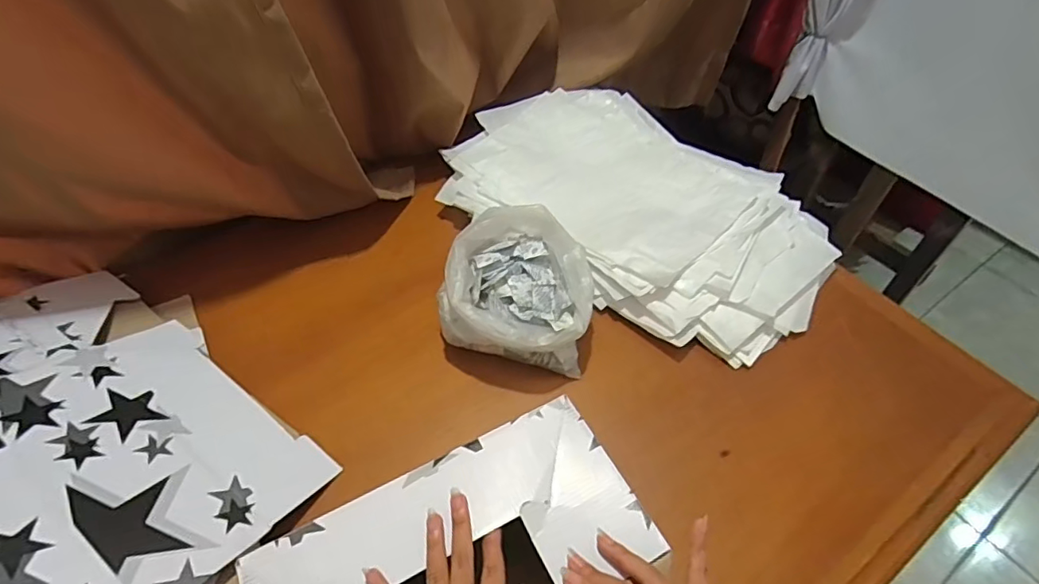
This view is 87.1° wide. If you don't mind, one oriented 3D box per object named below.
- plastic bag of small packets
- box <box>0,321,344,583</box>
[{"bbox_3d":[0.001,-0.002,0.605,0.163,0.107,0.142,15,53,12],"label":"plastic bag of small packets"},{"bbox_3d":[-0.375,0.161,0.454,0.276,0.007,0.323,36,35,17],"label":"box"}]

